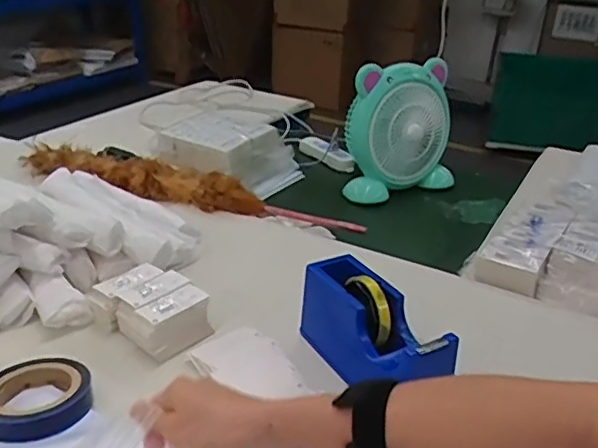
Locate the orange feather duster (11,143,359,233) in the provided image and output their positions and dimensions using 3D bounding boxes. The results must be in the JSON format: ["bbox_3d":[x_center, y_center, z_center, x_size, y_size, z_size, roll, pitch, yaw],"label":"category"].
[{"bbox_3d":[-0.216,-0.070,1.139,0.679,0.063,0.122,13,30,20],"label":"orange feather duster"}]

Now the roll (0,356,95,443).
[{"bbox_3d":[-0.281,0.188,0.641,0.113,0.038,0.104,-12,31,-25],"label":"roll"}]

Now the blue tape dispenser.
[{"bbox_3d":[0.085,0.136,0.702,0.072,0.123,0.208,-14,31,-27],"label":"blue tape dispenser"}]

